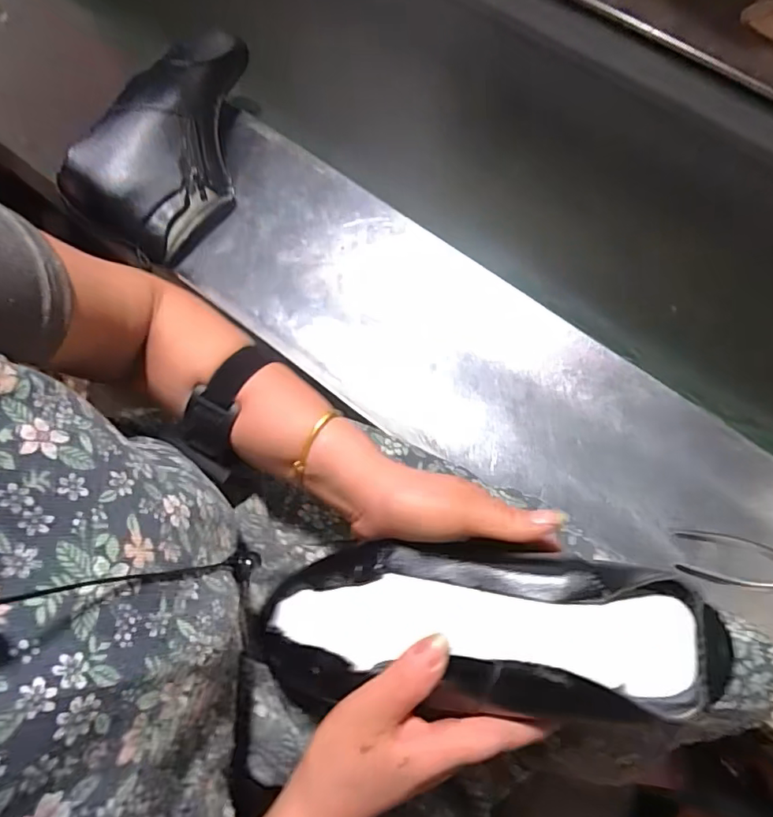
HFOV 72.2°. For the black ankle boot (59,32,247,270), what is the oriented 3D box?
[{"bbox_3d":[-0.228,-0.288,0.596,0.124,0.101,0.257,33,75,11],"label":"black ankle boot"}]

